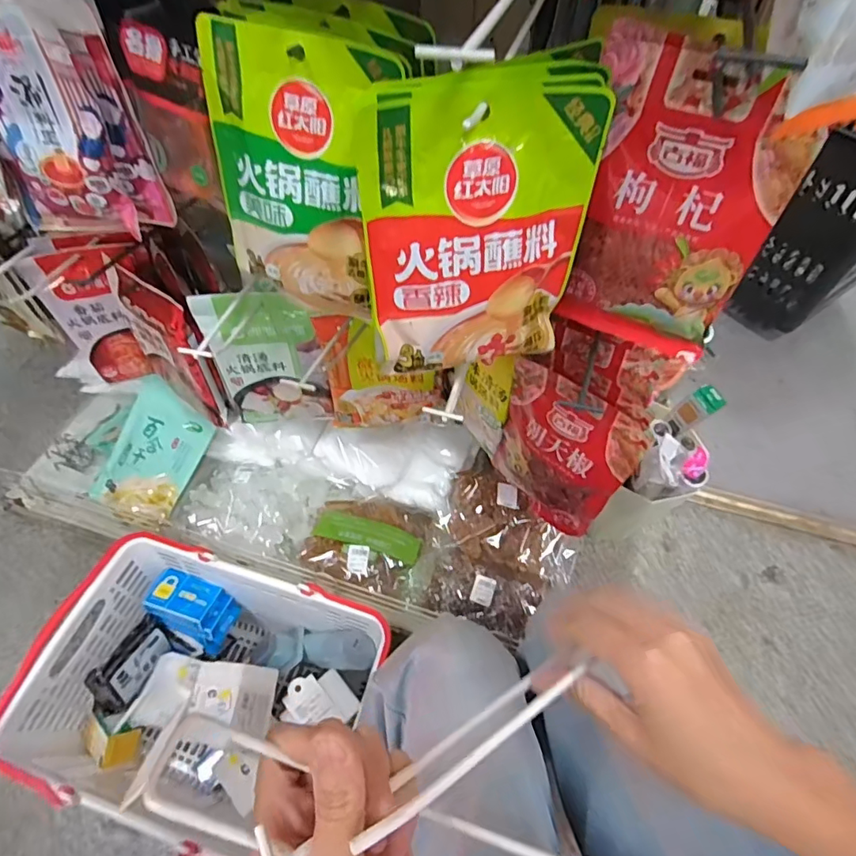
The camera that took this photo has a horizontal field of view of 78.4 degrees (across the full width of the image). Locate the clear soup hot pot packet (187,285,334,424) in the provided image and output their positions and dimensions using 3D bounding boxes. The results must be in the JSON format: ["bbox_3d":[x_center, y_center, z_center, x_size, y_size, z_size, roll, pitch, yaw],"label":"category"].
[{"bbox_3d":[-0.206,-0.083,0.685,0.134,0.223,0.035,-6,55,-6],"label":"clear soup hot pot packet"}]

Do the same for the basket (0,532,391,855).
[{"bbox_3d":[-0.311,0.390,0.782,0.442,0.224,0.330,19,57,11],"label":"basket"}]

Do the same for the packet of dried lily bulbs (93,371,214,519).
[{"bbox_3d":[-0.437,0.035,0.843,0.137,0.025,0.206,21,84,-1],"label":"packet of dried lily bulbs"}]

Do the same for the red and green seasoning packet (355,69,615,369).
[{"bbox_3d":[0.038,-0.133,0.380,0.162,0.196,0.021,-11,41,-11],"label":"red and green seasoning packet"}]

